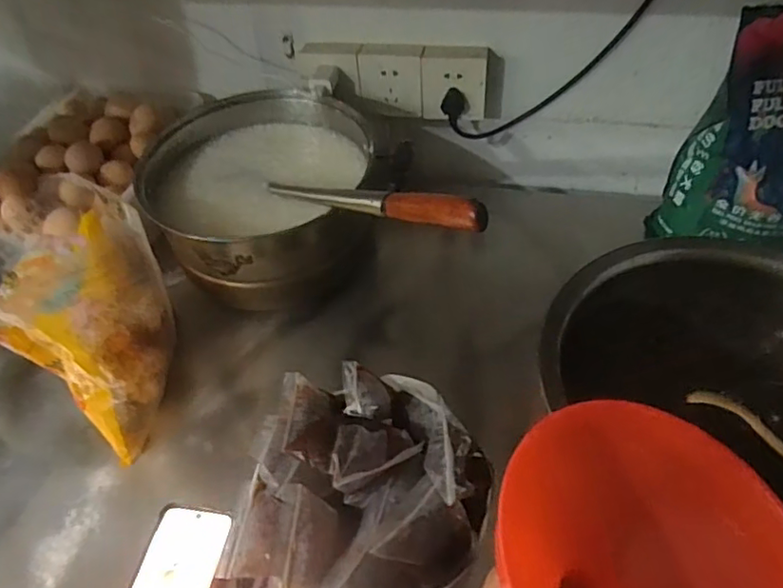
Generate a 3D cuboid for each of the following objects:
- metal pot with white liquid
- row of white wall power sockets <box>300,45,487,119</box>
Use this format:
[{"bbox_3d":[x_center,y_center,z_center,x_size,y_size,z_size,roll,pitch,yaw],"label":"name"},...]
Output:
[{"bbox_3d":[-0.163,-0.121,0.756,0.278,0.157,0.252,-23,51,-15],"label":"metal pot with white liquid"},{"bbox_3d":[-0.002,-0.298,0.796,0.263,0.090,0.045,7,50,10],"label":"row of white wall power sockets"}]

